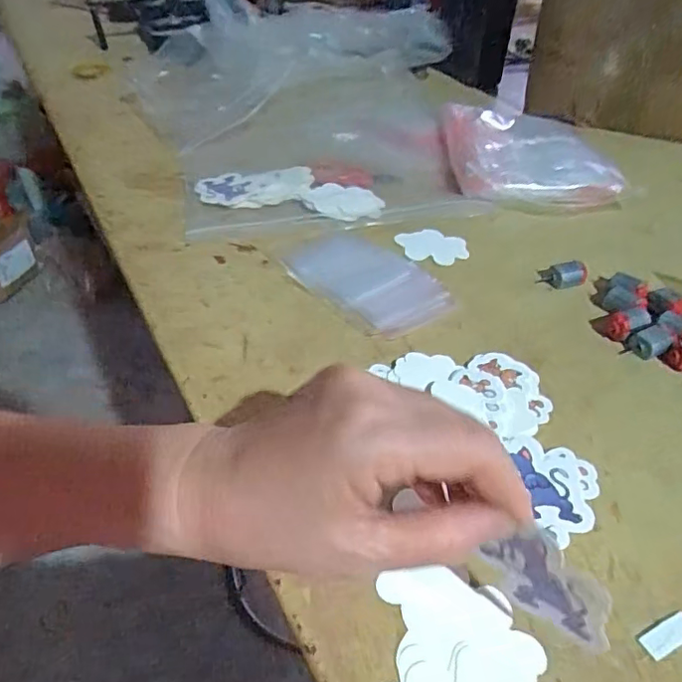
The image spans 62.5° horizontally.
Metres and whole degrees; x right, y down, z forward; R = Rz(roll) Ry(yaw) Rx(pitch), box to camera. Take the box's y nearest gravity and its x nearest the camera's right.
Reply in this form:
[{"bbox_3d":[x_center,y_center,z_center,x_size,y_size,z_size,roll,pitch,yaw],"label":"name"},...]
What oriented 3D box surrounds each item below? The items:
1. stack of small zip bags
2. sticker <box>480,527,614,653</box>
[{"bbox_3d":[0.021,-0.053,0.451,0.084,0.005,0.136,-30,49,-28],"label":"stack of small zip bags"},{"bbox_3d":[0.080,0.093,0.214,0.049,0.048,0.006,28,49,28],"label":"sticker"}]

